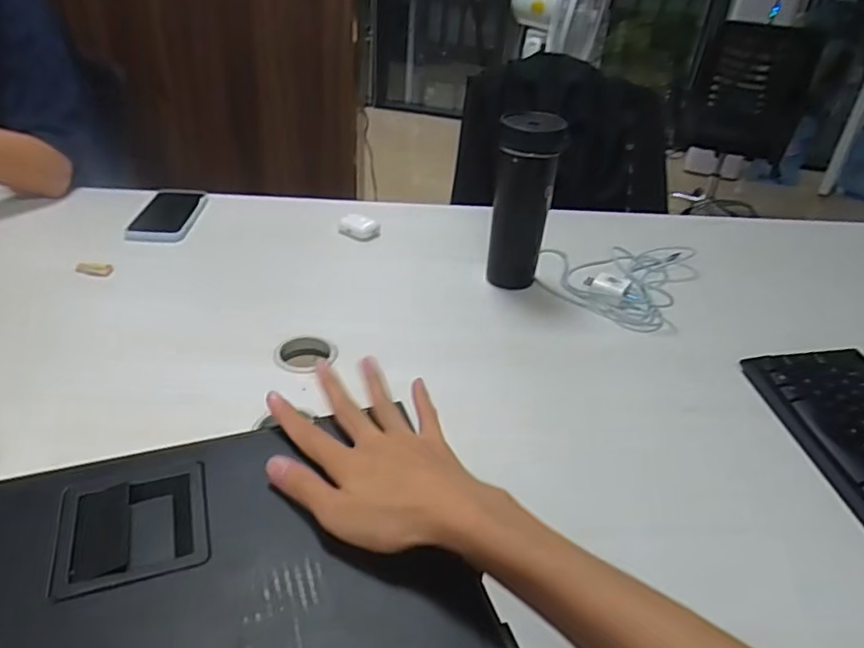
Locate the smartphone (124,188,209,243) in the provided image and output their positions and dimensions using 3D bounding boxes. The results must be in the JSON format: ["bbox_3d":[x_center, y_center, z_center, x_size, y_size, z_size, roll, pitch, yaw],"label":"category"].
[{"bbox_3d":[-0.403,-0.172,0.927,0.084,0.009,0.175,2,34,-4],"label":"smartphone"}]

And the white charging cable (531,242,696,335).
[{"bbox_3d":[0.262,-0.079,0.871,0.211,0.039,0.244,20,37,22],"label":"white charging cable"}]

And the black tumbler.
[{"bbox_3d":[0.120,-0.155,0.788,0.078,0.212,0.065,15,35,15],"label":"black tumbler"}]

